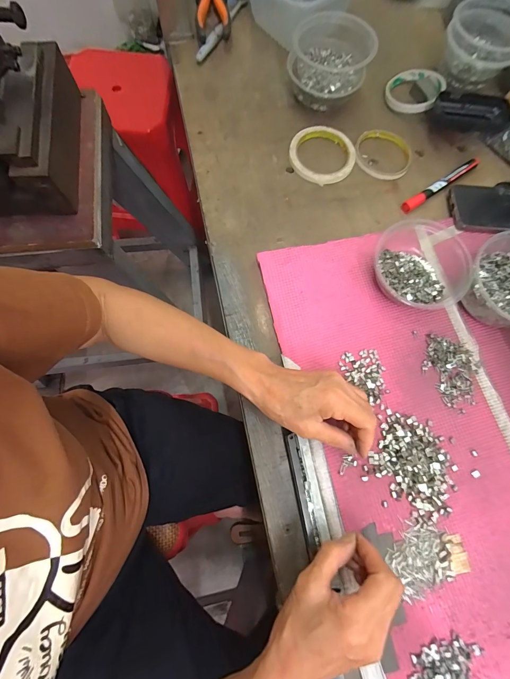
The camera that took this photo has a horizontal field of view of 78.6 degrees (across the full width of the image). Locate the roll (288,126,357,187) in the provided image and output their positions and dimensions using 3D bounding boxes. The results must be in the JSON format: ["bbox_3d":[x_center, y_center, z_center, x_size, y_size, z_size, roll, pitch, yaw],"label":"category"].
[{"bbox_3d":[0.104,-0.282,0.467,0.096,0.014,0.102,1,74,-3],"label":"roll"}]

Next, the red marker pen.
[{"bbox_3d":[0.274,-0.229,0.455,0.151,0.011,0.015,-34,79,-11],"label":"red marker pen"}]

